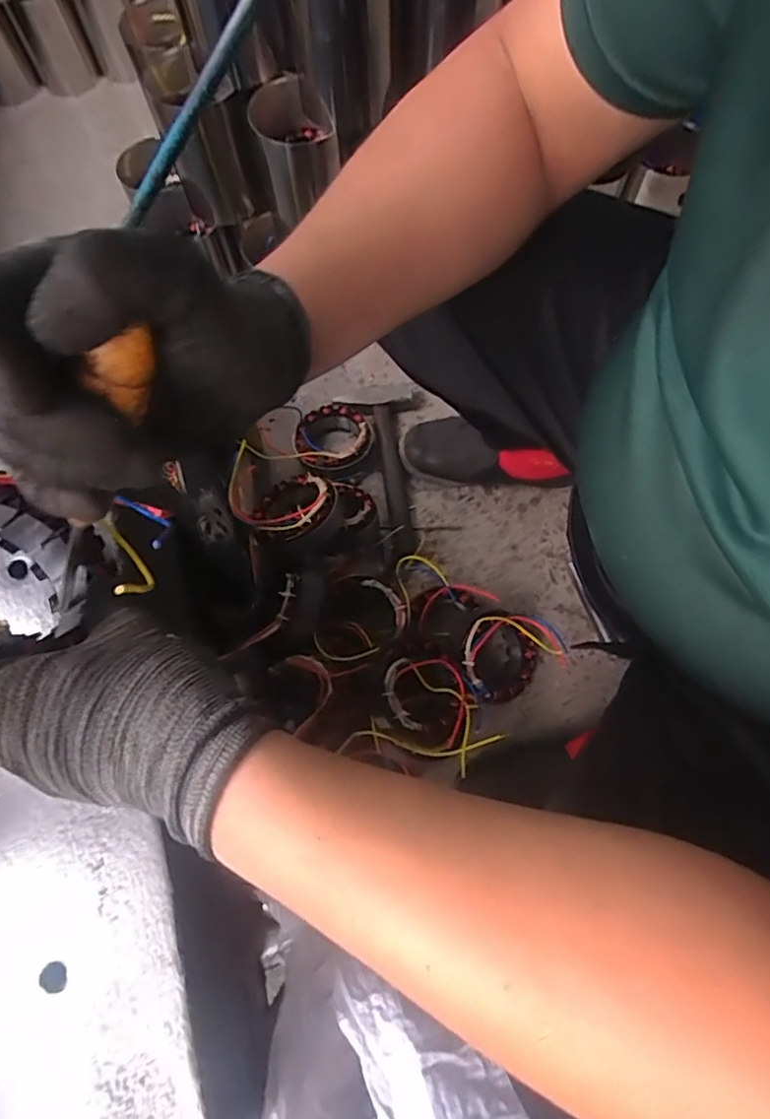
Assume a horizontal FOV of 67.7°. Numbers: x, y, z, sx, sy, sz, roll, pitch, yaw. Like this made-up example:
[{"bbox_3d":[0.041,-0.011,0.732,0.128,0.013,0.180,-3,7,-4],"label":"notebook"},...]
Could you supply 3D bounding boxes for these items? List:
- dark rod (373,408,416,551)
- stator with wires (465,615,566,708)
[{"bbox_3d":[0.014,-0.124,0.861,0.029,0.032,0.233,-8,70,-1],"label":"dark rod"},{"bbox_3d":[0.157,0.120,0.729,0.138,0.096,0.099,-27,72,-7],"label":"stator with wires"}]

